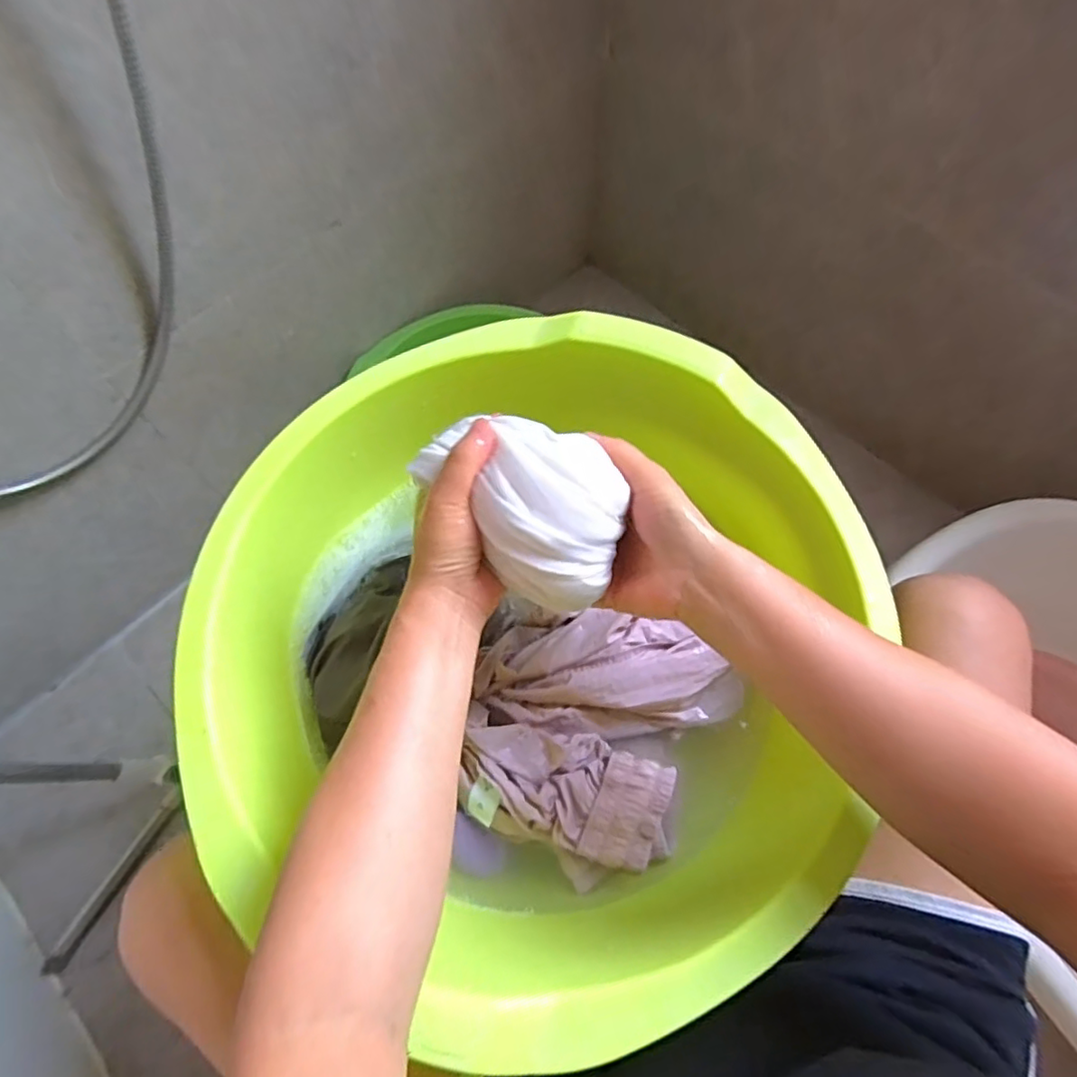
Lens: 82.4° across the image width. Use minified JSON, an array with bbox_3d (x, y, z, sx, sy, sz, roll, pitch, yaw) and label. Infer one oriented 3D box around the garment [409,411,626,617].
[{"bbox_3d":[-0.010,-0.025,0.362,0.127,0.058,0.085,29,68,12],"label":"garment"}]

